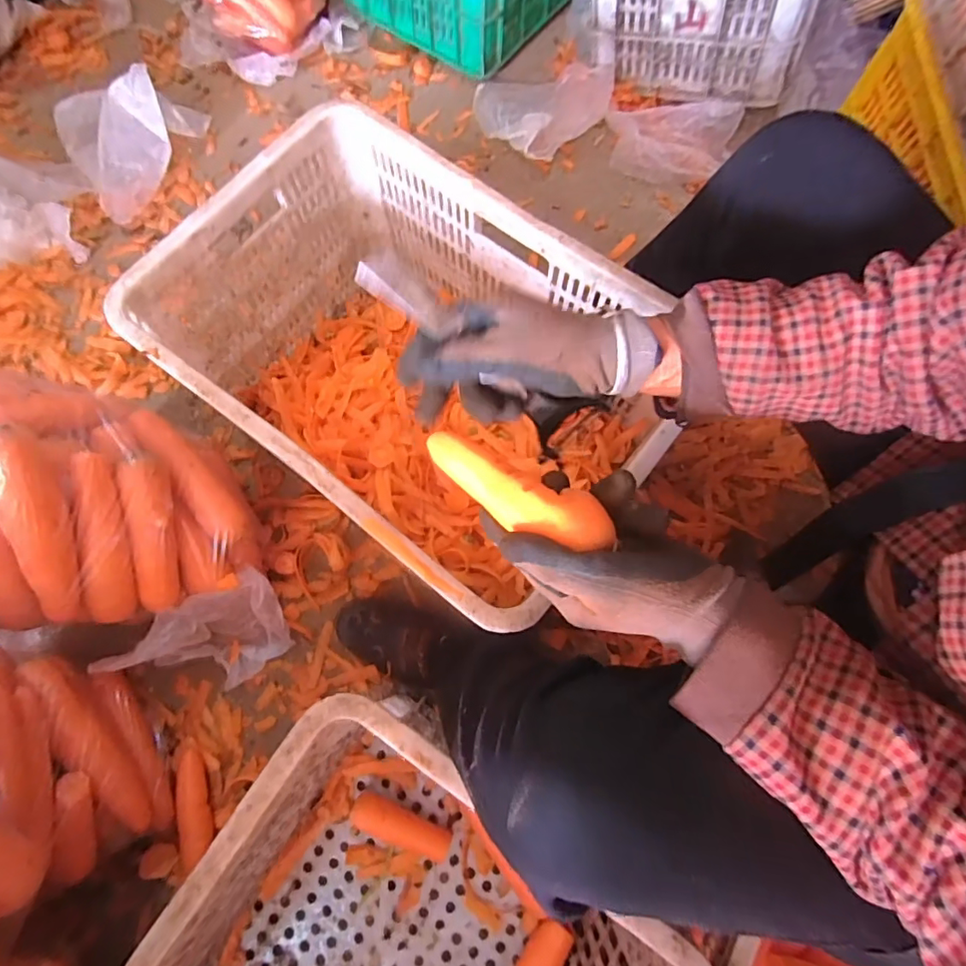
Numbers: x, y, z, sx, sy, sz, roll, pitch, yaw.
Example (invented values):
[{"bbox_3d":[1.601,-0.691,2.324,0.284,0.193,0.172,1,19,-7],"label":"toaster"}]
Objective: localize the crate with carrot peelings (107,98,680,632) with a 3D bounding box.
[{"bbox_3d":[-0.077,-0.120,0.620,0.496,0.240,0.347,37,76,10],"label":"crate with carrot peelings"}]

